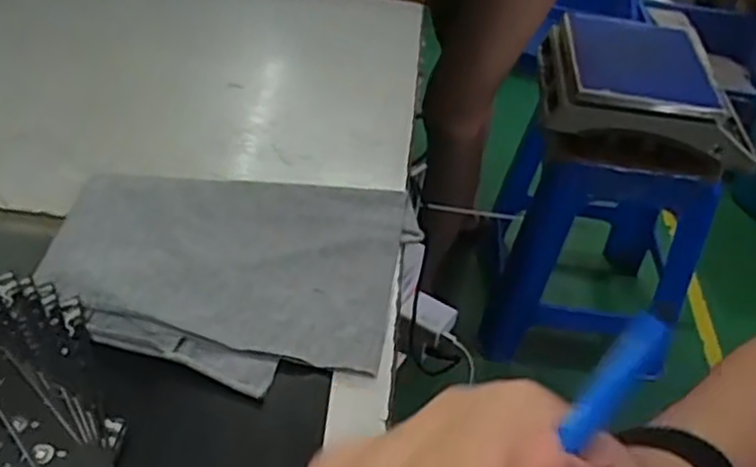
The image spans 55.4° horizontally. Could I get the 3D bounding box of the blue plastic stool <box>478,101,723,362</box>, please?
[{"bbox_3d":[0.406,-0.030,1.365,0.310,0.377,0.372,10,41,2],"label":"blue plastic stool"}]

